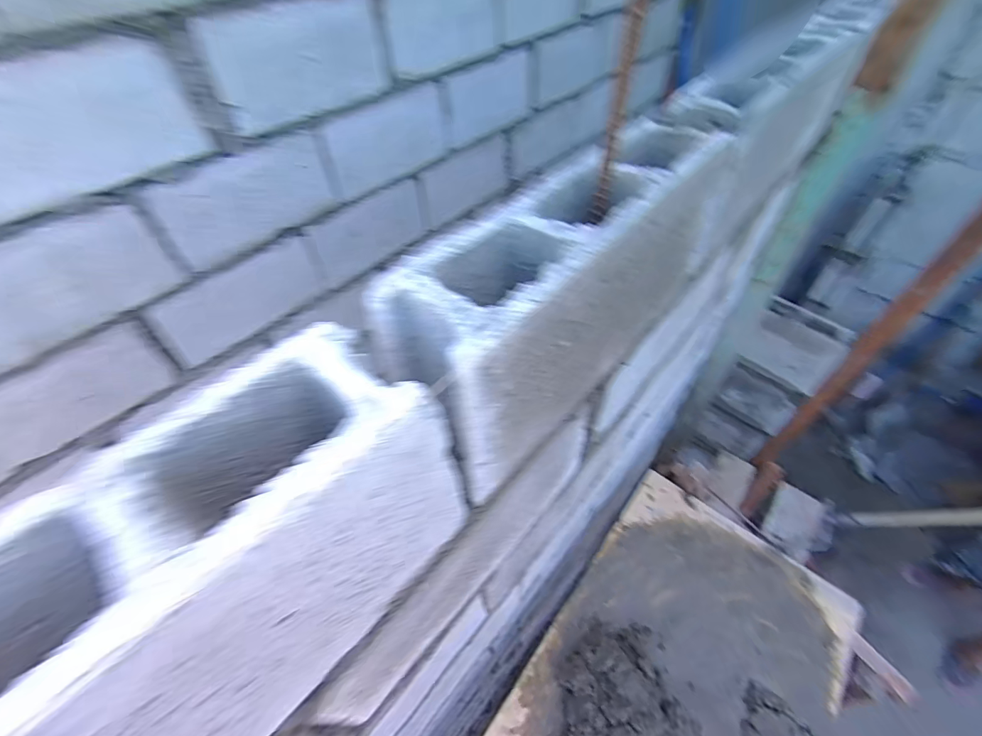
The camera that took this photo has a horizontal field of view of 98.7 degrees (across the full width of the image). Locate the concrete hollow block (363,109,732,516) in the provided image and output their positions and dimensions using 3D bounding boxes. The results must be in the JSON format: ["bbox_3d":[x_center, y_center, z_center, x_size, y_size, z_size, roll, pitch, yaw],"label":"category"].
[{"bbox_3d":[0.091,-0.084,0.418,0.090,0.198,0.418,34,59,26],"label":"concrete hollow block"}]

